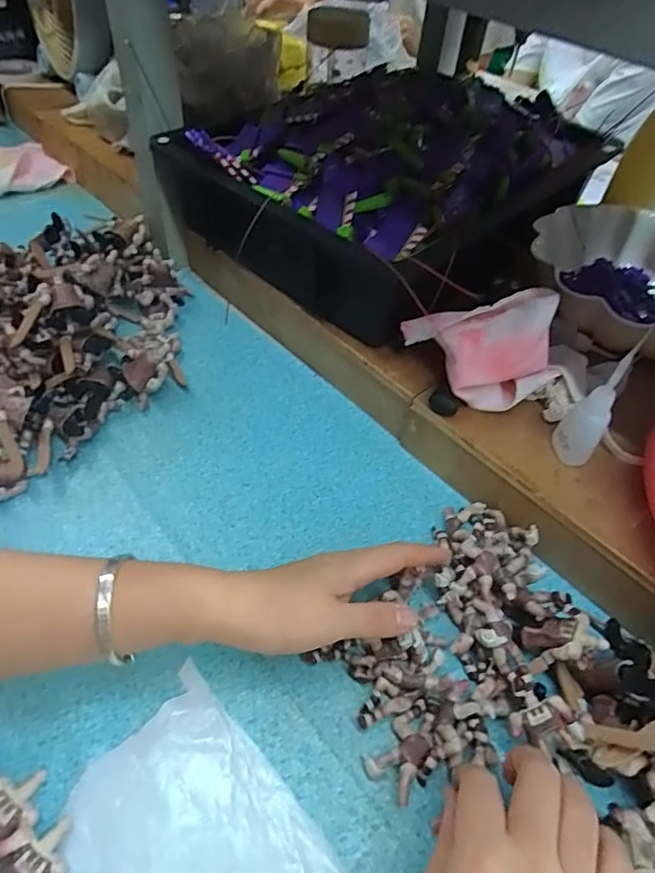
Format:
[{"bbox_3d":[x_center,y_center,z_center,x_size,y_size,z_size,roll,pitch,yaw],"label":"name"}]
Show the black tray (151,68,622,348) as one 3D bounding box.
[{"bbox_3d":[0.050,-0.255,0.537,0.318,0.118,0.312,-32,59,-29],"label":"black tray"}]

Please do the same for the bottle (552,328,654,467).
[{"bbox_3d":[0.191,-0.021,0.371,0.029,0.107,0.025,33,54,21],"label":"bottle"}]

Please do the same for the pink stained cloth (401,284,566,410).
[{"bbox_3d":[0.120,-0.069,0.416,0.127,0.091,0.055,20,50,11],"label":"pink stained cloth"}]

